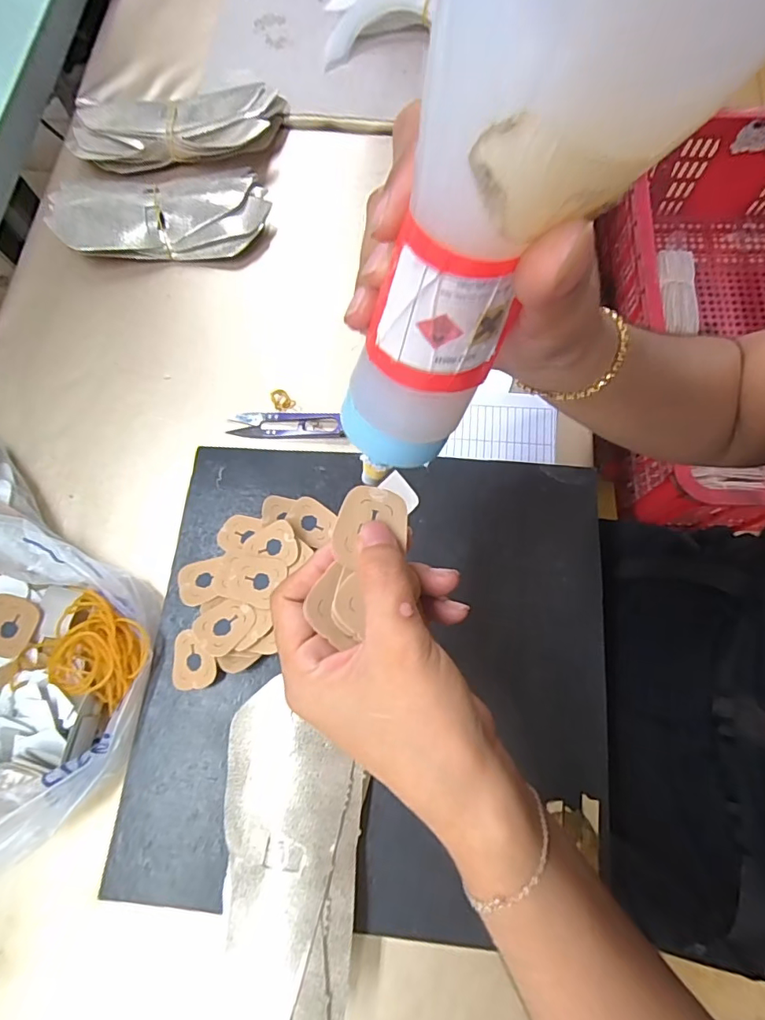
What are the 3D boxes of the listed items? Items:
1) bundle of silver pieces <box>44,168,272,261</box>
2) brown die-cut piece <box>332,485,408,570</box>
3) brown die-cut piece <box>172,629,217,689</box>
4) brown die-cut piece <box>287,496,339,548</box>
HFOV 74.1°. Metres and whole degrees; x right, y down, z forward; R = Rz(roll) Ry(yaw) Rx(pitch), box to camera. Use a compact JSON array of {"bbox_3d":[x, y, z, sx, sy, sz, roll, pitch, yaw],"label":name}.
[{"bbox_3d":[-0.205,-0.273,0.468,0.192,0.028,0.092,-6,73,-1],"label":"bundle of silver pieces"},{"bbox_3d":[-0.004,0.008,0.223,0.032,0.004,0.038,13,68,-12],"label":"brown die-cut piece"},{"bbox_3d":[-0.124,0.099,0.337,0.032,0.004,0.037,-4,73,13],"label":"brown die-cut piece"},{"bbox_3d":[-0.051,0.008,0.368,0.035,0.004,0.029,32,73,5],"label":"brown die-cut piece"}]

